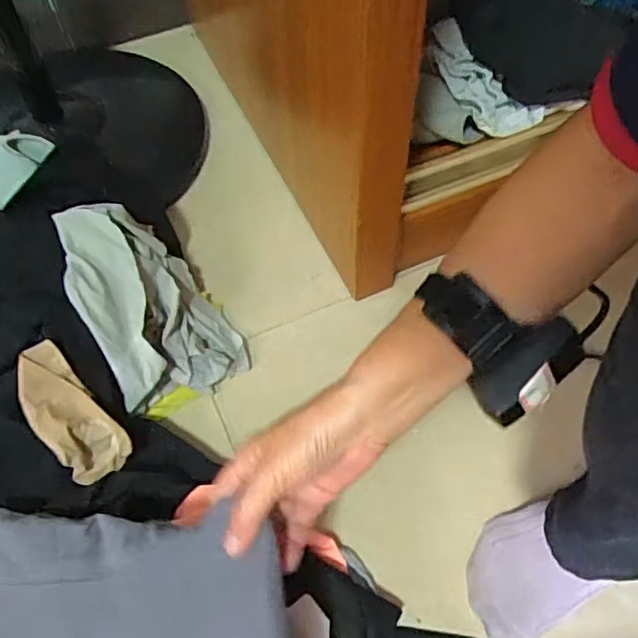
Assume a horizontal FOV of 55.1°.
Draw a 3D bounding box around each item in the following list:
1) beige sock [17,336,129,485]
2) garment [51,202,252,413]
[{"bbox_3d":[-0.217,0.083,0.532,0.055,0.026,0.128,-35,102,-18],"label":"beige sock"},{"bbox_3d":[-0.169,-0.021,0.614,0.129,0.141,0.168,-27,61,-14],"label":"garment"}]

